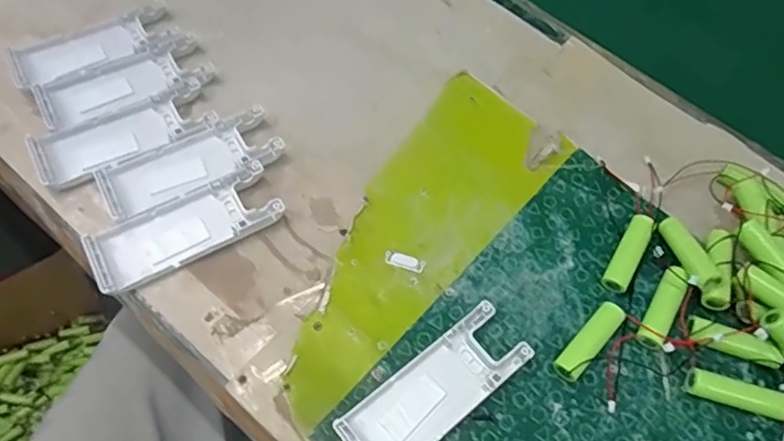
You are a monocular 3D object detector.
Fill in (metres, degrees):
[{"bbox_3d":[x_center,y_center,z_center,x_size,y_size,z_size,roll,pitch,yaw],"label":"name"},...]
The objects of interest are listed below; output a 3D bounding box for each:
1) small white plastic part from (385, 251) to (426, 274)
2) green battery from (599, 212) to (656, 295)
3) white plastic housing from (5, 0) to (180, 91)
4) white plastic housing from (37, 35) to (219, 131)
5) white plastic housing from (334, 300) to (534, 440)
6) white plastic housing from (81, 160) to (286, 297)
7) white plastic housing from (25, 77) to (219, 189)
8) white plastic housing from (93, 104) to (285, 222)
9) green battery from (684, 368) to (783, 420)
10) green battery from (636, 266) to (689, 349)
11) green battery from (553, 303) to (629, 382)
[{"bbox_3d":[0.007,0.024,0.333,0.023,0.004,0.008,16,65,5],"label":"small white plastic part"},{"bbox_3d":[0.139,0.019,0.338,0.014,0.012,0.049,29,66,11],"label":"green battery"},{"bbox_3d":[-0.199,-0.118,0.389,0.103,0.014,0.040,-28,69,-15],"label":"white plastic housing"},{"bbox_3d":[-0.173,-0.092,0.376,0.104,0.008,0.041,-24,68,-14],"label":"white plastic housing"},{"bbox_3d":[0.023,0.088,0.298,0.103,0.014,0.038,-36,71,-18],"label":"white plastic housing"},{"bbox_3d":[-0.117,0.004,0.329,0.103,0.014,0.039,-26,69,-15],"label":"white plastic housing"},{"bbox_3d":[-0.163,-0.054,0.353,0.103,0.012,0.038,-27,69,-15],"label":"white plastic housing"},{"bbox_3d":[-0.120,-0.035,0.347,0.104,0.009,0.040,-24,68,-14],"label":"white plastic housing"},{"bbox_3d":[0.183,0.092,0.307,0.050,0.011,0.014,17,65,5],"label":"green battery"},{"bbox_3d":[0.153,0.047,0.322,0.014,0.014,0.048,28,66,10],"label":"green battery"},{"bbox_3d":[0.108,0.066,0.316,0.014,0.010,0.050,42,69,16],"label":"green battery"}]

